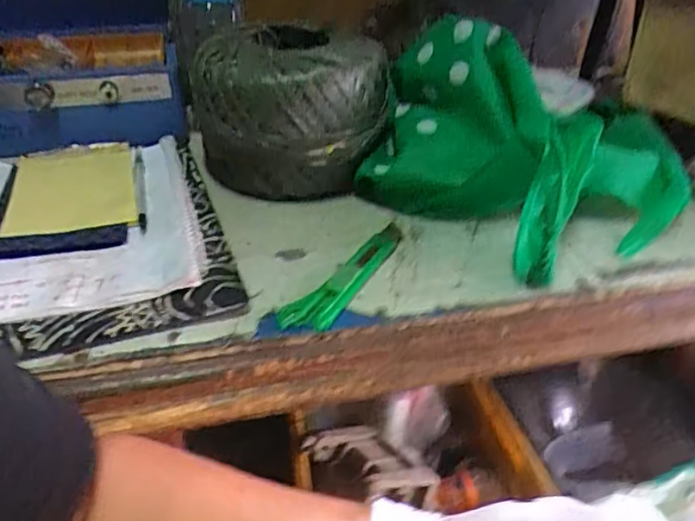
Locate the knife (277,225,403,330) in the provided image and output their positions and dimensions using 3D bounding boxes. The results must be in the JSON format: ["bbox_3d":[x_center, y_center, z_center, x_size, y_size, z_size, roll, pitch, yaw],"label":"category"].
[{"bbox_3d":[0.005,0.012,0.453,0.034,0.012,0.147,24,39,30],"label":"knife"}]

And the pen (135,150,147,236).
[{"bbox_3d":[-0.191,-0.070,0.534,0.008,0.016,0.150,-8,34,-14],"label":"pen"}]

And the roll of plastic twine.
[{"bbox_3d":[-0.056,-0.138,0.548,0.144,0.134,0.149,-25,41,-34],"label":"roll of plastic twine"}]

